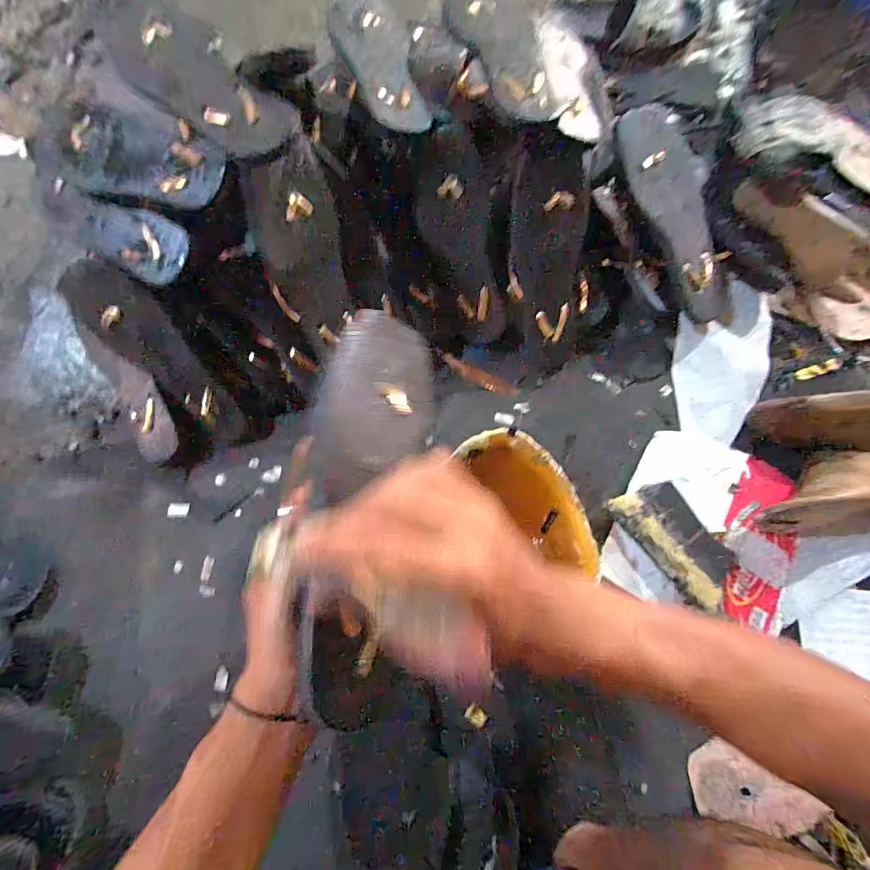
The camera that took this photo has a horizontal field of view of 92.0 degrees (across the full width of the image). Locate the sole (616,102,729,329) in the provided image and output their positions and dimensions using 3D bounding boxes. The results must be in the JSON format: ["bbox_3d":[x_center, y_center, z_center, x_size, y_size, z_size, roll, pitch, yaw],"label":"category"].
[{"bbox_3d":[0.313,-0.274,0.529,0.102,0.027,0.266,-30,103,-6],"label":"sole"}]

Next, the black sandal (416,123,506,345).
[{"bbox_3d":[0.034,-0.226,0.505,0.080,0.017,0.230,-20,117,-5],"label":"black sandal"}]

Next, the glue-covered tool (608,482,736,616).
[{"bbox_3d":[0.281,0.121,0.483,0.085,0.023,0.149,-36,84,-7],"label":"glue-covered tool"}]

